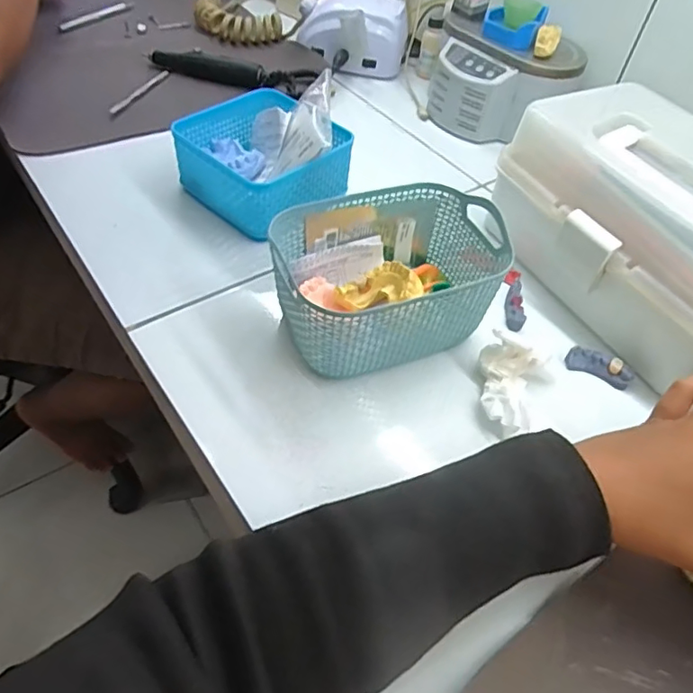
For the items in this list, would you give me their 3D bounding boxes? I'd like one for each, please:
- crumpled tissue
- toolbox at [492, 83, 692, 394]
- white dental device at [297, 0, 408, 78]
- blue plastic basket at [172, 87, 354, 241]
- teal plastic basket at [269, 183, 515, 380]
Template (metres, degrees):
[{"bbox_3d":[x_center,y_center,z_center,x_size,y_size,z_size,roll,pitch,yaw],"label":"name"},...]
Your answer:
[{"bbox_3d":[0.117,0.030,0.406,0.045,0.033,0.068,20,50,10],"label":"crumpled tissue"},{"bbox_3d":[0.245,-0.094,0.454,0.139,0.134,0.247,-16,53,-20],"label":"toolbox"},{"bbox_3d":[0.010,-0.428,0.744,0.145,0.069,0.121,4,49,-4],"label":"white dental device"},{"bbox_3d":[-0.078,-0.179,0.537,0.140,0.063,0.134,39,56,24],"label":"blue plastic basket"},{"bbox_3d":[0.028,-0.053,0.435,0.164,0.079,0.126,-16,53,-19],"label":"teal plastic basket"}]

